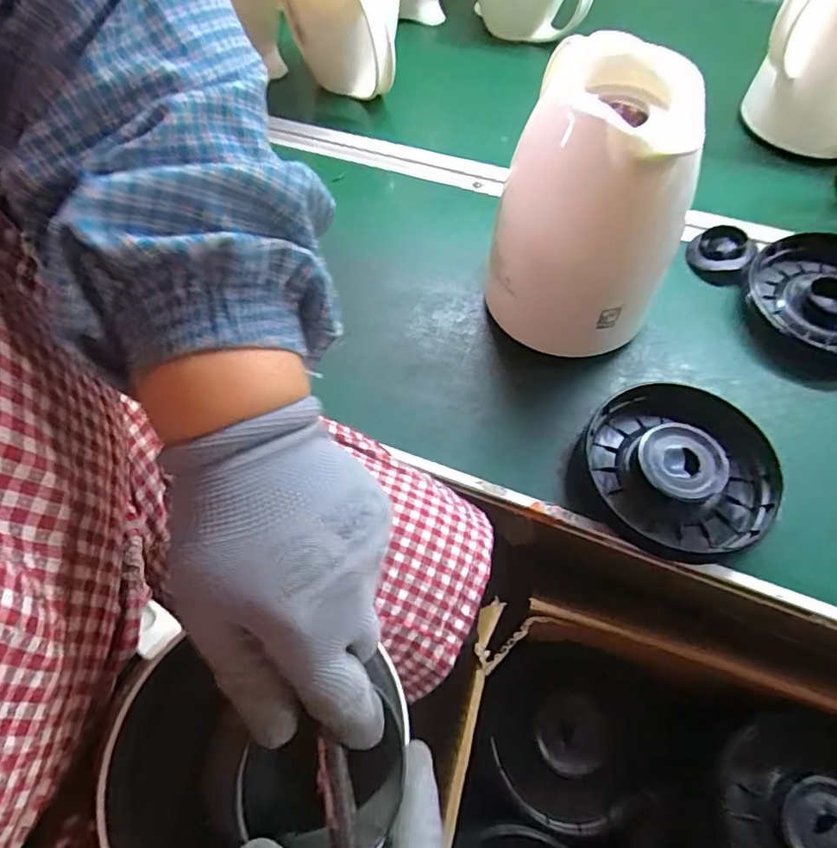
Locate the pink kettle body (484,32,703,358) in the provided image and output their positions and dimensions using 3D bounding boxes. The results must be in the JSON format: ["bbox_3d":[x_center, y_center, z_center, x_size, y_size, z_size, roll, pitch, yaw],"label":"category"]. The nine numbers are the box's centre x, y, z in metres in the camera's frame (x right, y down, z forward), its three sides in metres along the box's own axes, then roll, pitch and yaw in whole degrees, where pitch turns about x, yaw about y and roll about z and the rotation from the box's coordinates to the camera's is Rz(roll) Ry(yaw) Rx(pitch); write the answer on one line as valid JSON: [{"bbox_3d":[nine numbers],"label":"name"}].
[{"bbox_3d":[0.125,-0.159,0.430,0.124,0.204,0.135,7,59,7],"label":"pink kettle body"}]

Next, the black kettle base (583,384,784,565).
[{"bbox_3d":[0.202,0.034,0.412,0.129,0.027,0.137,-1,58,2],"label":"black kettle base"}]

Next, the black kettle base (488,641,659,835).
[{"bbox_3d":[0.132,0.265,0.469,0.134,0.024,0.138,-1,58,2],"label":"black kettle base"}]

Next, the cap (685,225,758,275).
[{"bbox_3d":[0.292,-0.166,0.523,0.056,0.024,0.047,30,64,19],"label":"cap"}]

